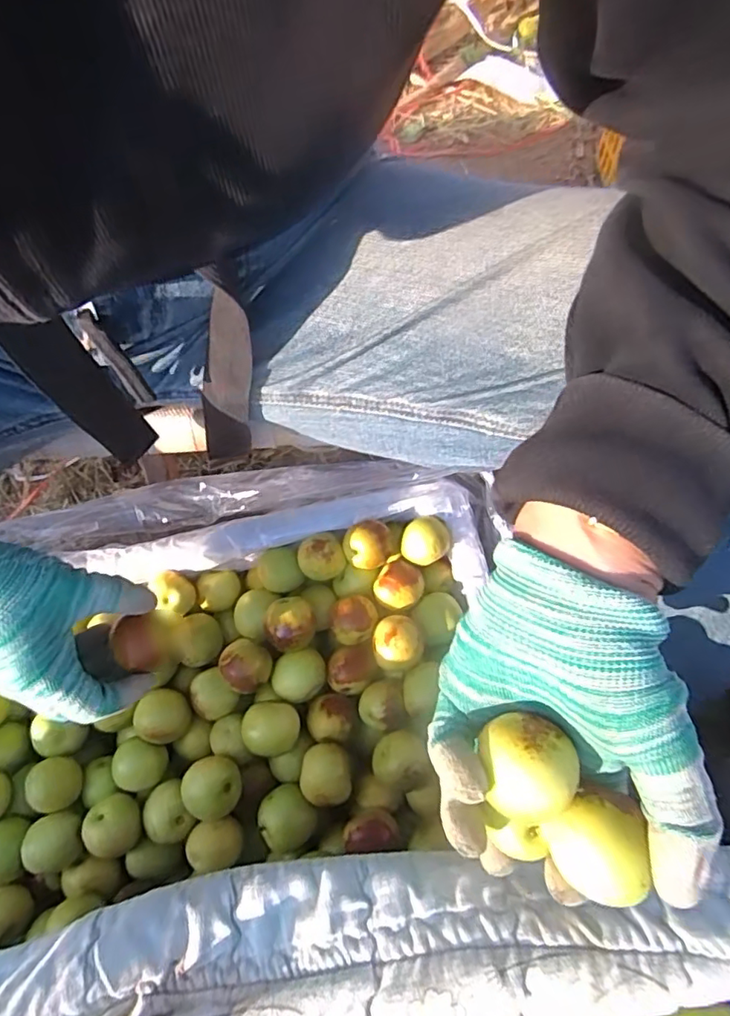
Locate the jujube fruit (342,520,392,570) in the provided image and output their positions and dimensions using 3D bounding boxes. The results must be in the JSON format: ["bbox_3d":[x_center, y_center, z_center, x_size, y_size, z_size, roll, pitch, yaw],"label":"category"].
[{"bbox_3d":[0.003,0.030,0.435,0.037,0.037,0.033,-31,75,-7],"label":"jujube fruit"}]

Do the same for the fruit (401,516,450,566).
[{"bbox_3d":[0.047,0.027,0.437,0.035,0.029,0.035,0,73,1],"label":"fruit"}]

